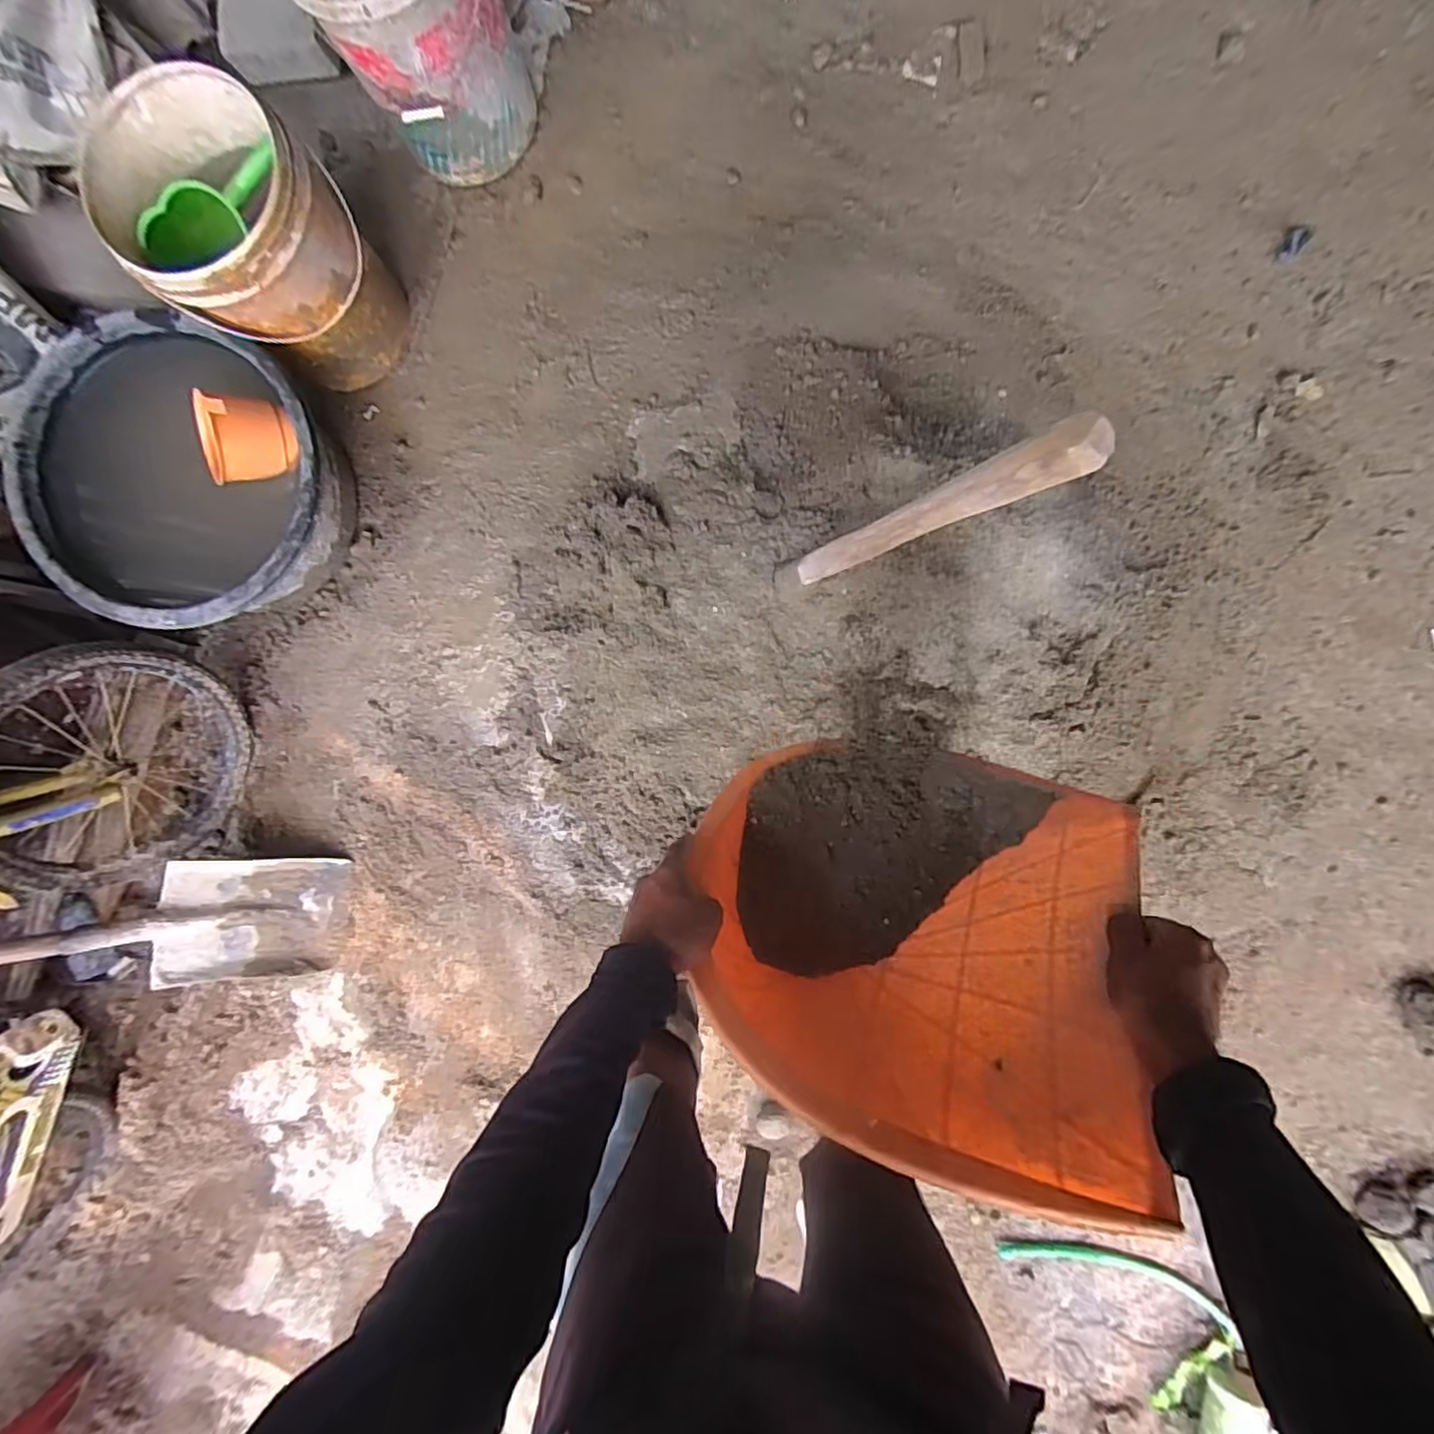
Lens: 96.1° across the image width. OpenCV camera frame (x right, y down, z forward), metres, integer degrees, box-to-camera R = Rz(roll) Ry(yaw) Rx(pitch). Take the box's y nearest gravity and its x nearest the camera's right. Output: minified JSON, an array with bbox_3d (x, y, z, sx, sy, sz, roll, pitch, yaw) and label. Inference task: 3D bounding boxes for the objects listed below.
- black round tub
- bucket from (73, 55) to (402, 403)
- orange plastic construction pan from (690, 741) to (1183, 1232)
[{"bbox_3d":[-0.910,-0.415,1.174,0.495,0.291,0.476,0,91,5],"label":"black round tub"},{"bbox_3d":[-0.738,-0.771,1.082,0.281,0.361,0.291,0,91,5],"label":"bucket"},{"bbox_3d":[0.162,0.165,0.591,0.374,0.414,0.178,-8,126,33],"label":"orange plastic construction pan"}]

